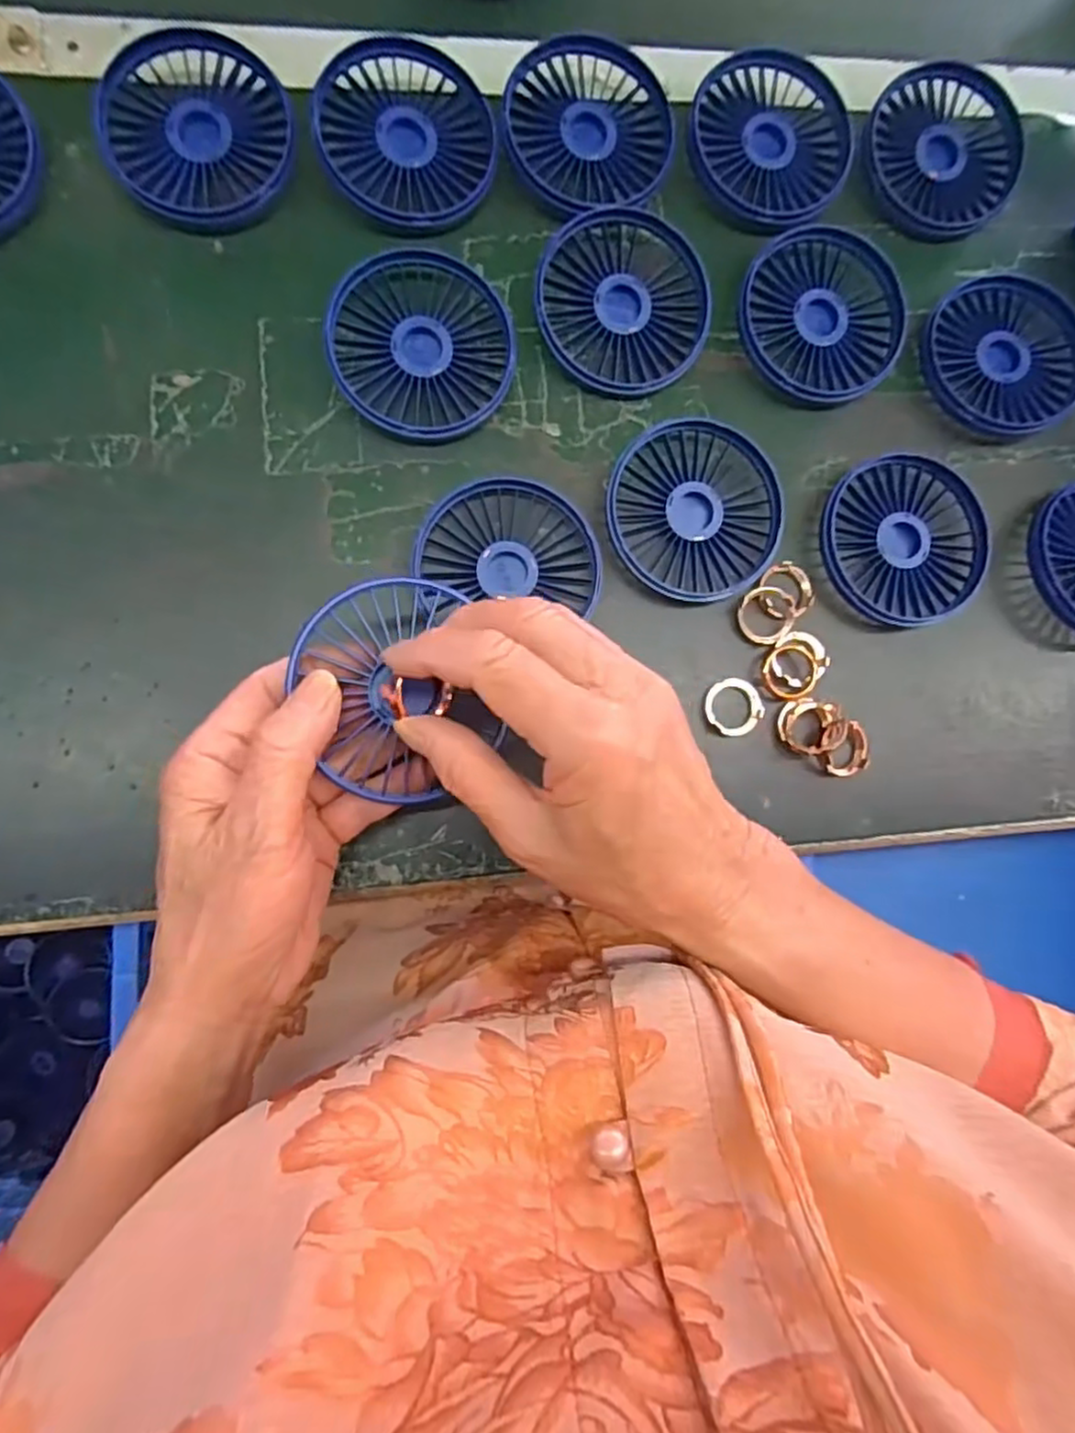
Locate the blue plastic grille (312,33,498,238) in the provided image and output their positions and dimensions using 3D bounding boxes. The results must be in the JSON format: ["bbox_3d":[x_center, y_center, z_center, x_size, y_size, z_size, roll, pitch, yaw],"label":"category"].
[{"bbox_3d":[-0.064,-0.285,0.347,0.082,0.012,0.091,-16,86,-9],"label":"blue plastic grille"}]

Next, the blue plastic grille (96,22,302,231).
[{"bbox_3d":[-0.161,-0.280,0.337,0.088,0.012,0.087,0,83,-8],"label":"blue plastic grille"}]

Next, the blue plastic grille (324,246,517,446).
[{"bbox_3d":[-0.055,-0.177,0.340,0.085,0.012,0.087,1,83,-8],"label":"blue plastic grille"}]

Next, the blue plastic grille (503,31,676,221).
[{"bbox_3d":[0.027,-0.299,0.359,0.089,0.012,0.086,1,83,-8],"label":"blue plastic grille"}]

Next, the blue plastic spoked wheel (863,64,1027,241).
[{"bbox_3d":[0.221,-0.310,0.389,0.085,0.018,0.085,0,95,-3],"label":"blue plastic spoked wheel"}]

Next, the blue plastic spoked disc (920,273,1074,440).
[{"bbox_3d":[0.250,-0.194,0.380,0.092,0.017,0.086,1,83,-8],"label":"blue plastic spoked disc"}]

